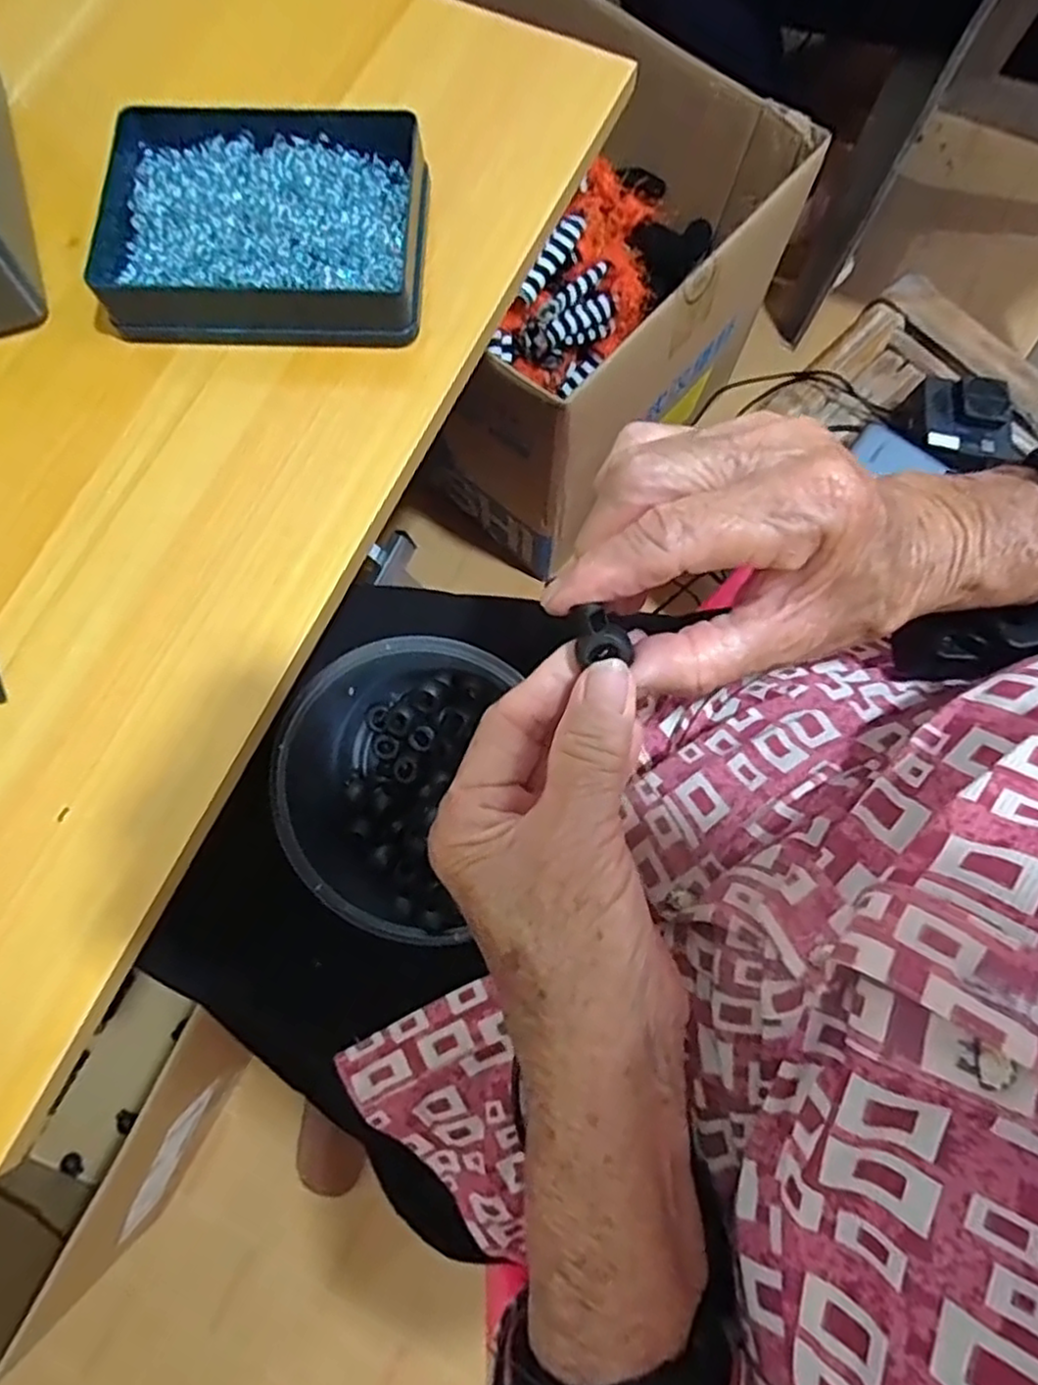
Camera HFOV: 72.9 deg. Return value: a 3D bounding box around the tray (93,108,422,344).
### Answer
[{"bbox_3d":[-0.124,-0.226,0.339,0.156,0.029,0.113,3,74,1],"label":"tray"}]

